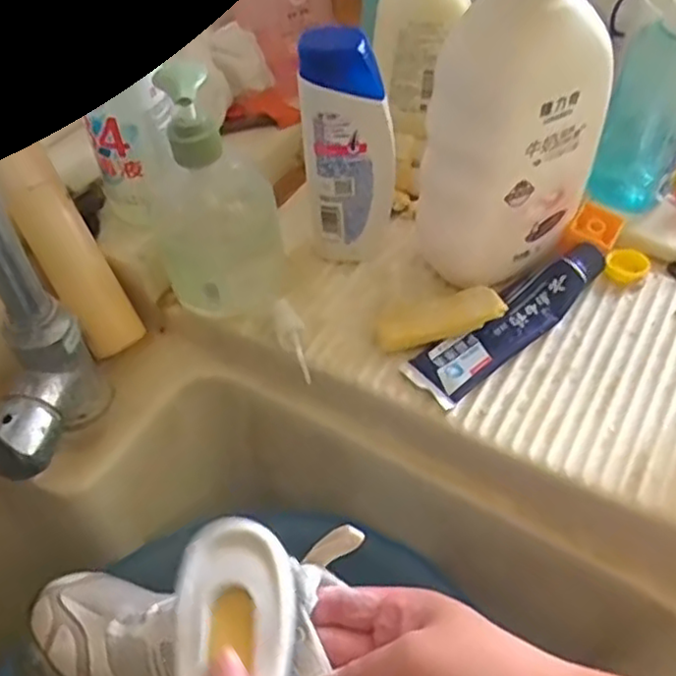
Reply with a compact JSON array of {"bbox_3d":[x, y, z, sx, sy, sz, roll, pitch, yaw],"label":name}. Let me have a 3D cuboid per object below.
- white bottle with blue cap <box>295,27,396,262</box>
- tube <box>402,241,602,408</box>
[{"bbox_3d":[0.006,-0.121,0.469,0.063,0.159,0.031,1,52,0],"label":"white bottle with blue cap"},{"bbox_3d":[0.116,-0.015,0.465,0.159,0.023,0.042,-33,59,-23],"label":"tube"}]

